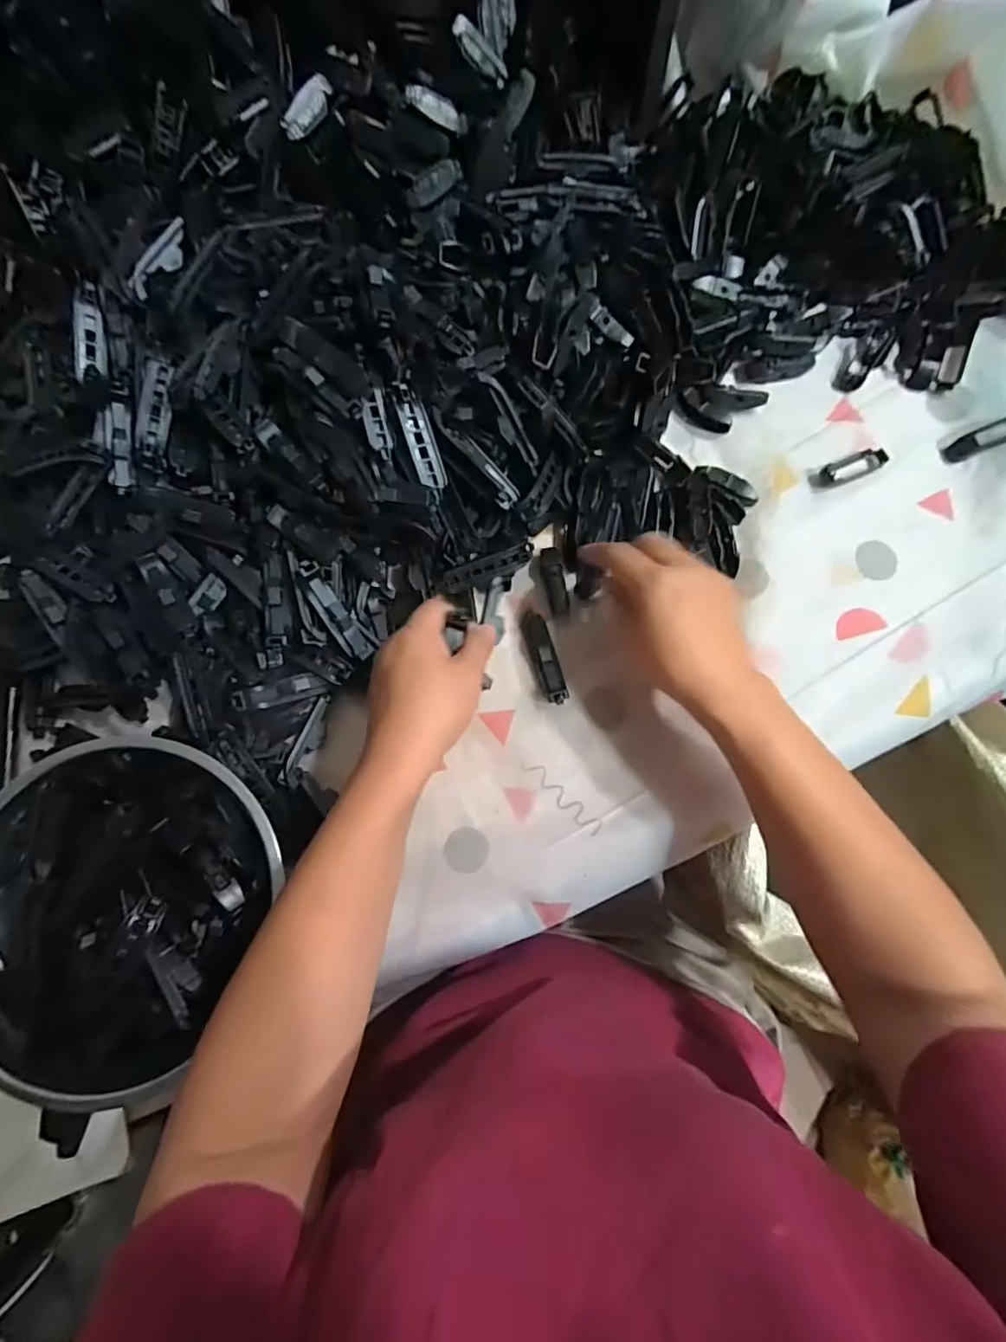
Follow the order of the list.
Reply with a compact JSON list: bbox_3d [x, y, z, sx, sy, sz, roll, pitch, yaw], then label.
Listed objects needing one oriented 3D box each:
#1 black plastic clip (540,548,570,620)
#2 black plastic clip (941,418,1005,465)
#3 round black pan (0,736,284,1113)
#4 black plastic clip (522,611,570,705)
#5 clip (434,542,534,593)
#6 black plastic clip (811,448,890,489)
[{"bbox_3d":[0.040,-0.069,0.412,0.017,0.012,0.056,-8,80,1],"label":"black plastic clip"},{"bbox_3d":[0.374,-0.180,0.411,0.060,0.009,0.019,-23,81,24],"label":"black plastic clip"},{"bbox_3d":[-0.251,0.144,0.344,0.185,0.075,0.197,0,80,2],"label":"round black pan"},{"bbox_3d":[0.032,-0.012,0.402,0.017,0.012,0.075,-17,69,-1],"label":"black plastic clip"},{"bbox_3d":[-0.015,-0.076,0.401,0.079,0.014,0.017,-18,80,-1],"label":"clip"},{"bbox_3d":[0.274,-0.160,0.422,0.065,0.005,0.019,-23,80,-2],"label":"black plastic clip"}]

